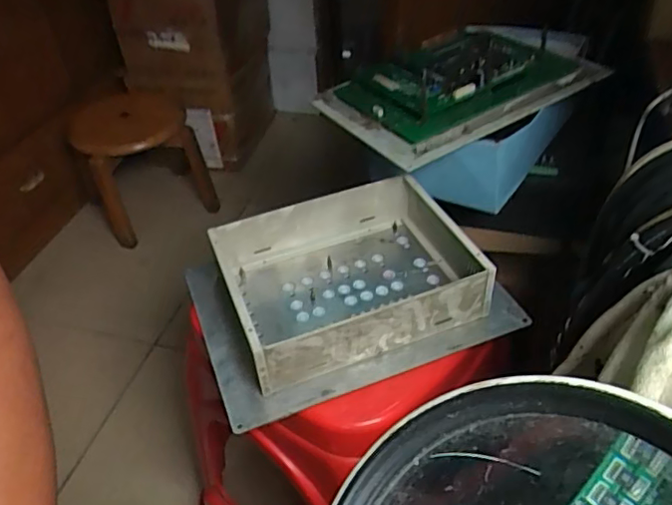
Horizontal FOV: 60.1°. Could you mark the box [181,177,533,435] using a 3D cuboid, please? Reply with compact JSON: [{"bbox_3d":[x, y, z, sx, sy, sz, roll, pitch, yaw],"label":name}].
[{"bbox_3d":[-0.008,0.036,0.591,0.268,0.076,0.202,-16,43,-11],"label":"box"}]

